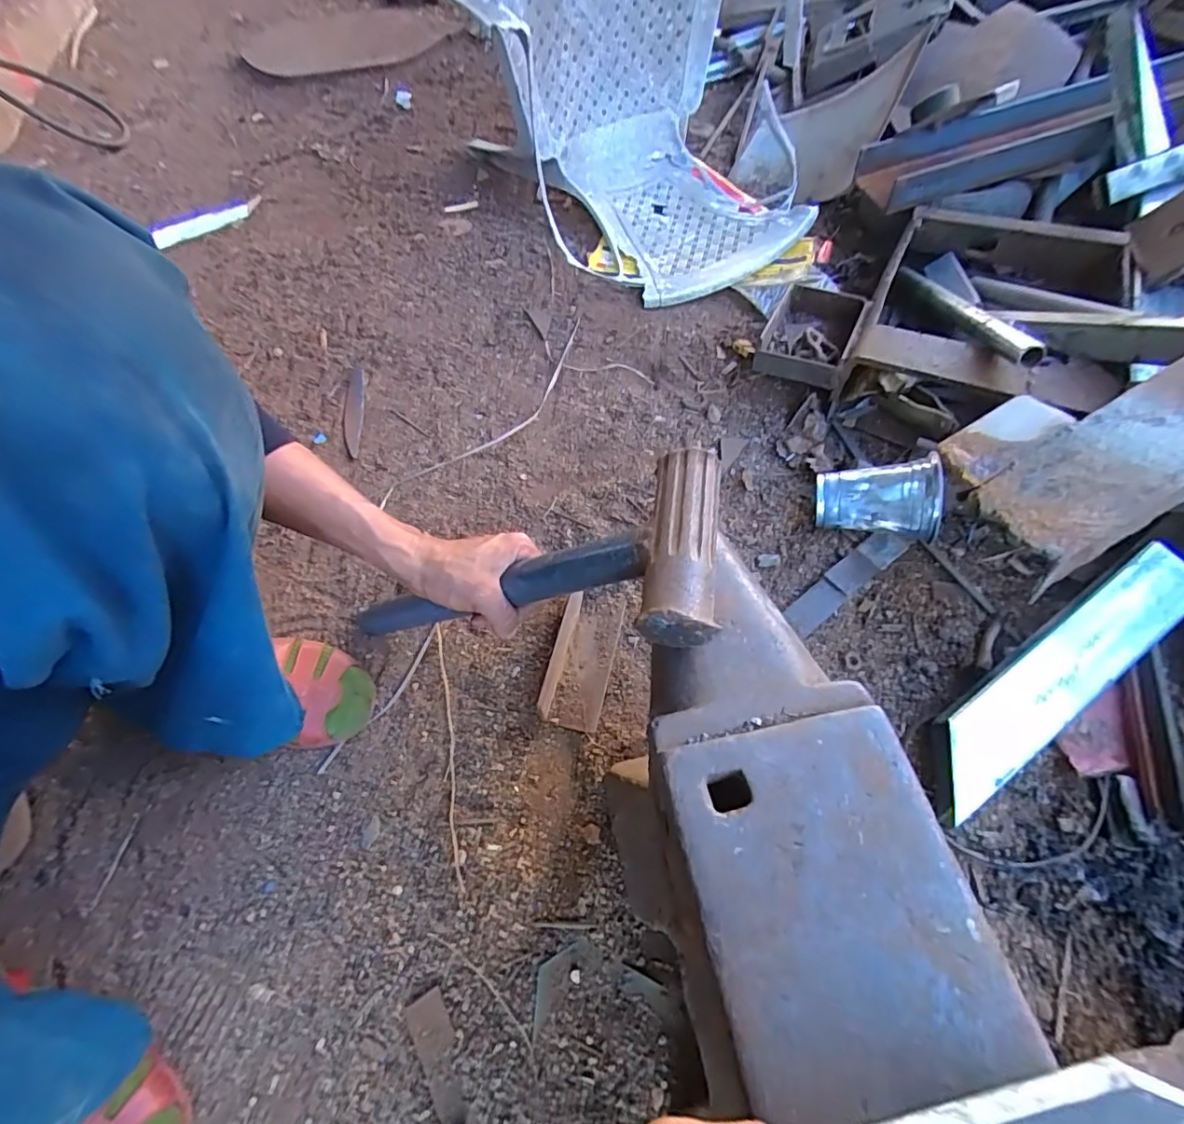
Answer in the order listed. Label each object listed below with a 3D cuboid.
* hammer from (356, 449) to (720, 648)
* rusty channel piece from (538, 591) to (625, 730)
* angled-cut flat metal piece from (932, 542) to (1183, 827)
[{"bbox_3d":[-0.064,0.015,0.457,0.359,0.045,0.125,-13,48,38],"label":"hammer"},{"bbox_3d":[-0.007,0.082,0.529,0.053,0.033,0.142,11,58,9],"label":"rusty channel piece"},{"bbox_3d":[0.402,0.094,0.482,0.322,0.027,0.062,-34,69,-12],"label":"angled-cut flat metal piece"}]

